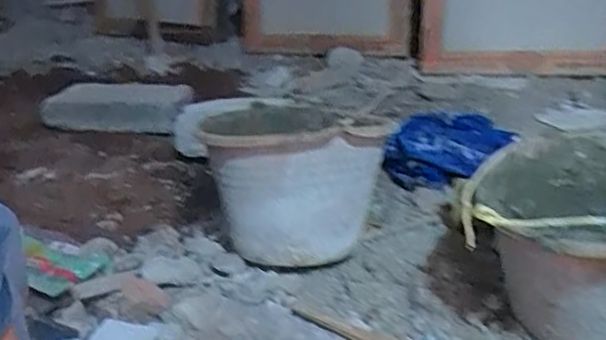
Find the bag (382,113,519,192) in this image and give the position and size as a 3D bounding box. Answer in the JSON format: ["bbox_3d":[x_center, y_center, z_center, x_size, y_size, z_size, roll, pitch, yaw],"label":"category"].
[{"bbox_3d":[0.274,-0.034,1.206,0.226,0.115,0.173,17,29,37],"label":"bag"}]

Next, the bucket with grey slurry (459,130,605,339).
[{"bbox_3d":[0.337,0.099,0.737,0.259,0.210,0.279,10,25,25],"label":"bucket with grey slurry"}]

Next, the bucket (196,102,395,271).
[{"bbox_3d":[-0.018,0.017,0.949,0.237,0.218,0.275,-6,23,-11],"label":"bucket"}]

